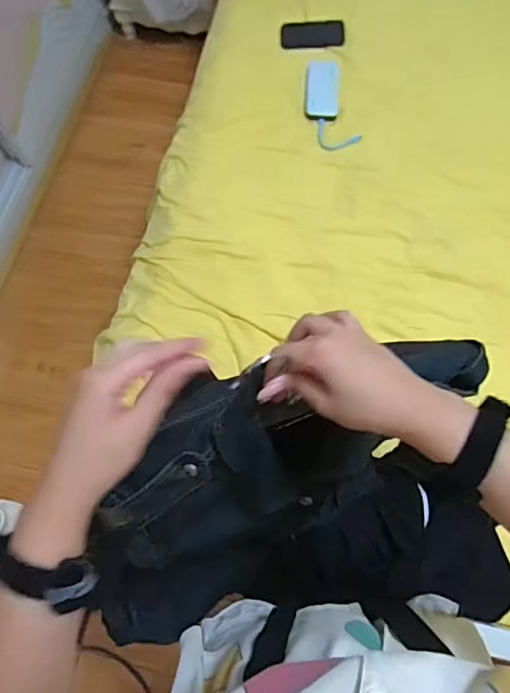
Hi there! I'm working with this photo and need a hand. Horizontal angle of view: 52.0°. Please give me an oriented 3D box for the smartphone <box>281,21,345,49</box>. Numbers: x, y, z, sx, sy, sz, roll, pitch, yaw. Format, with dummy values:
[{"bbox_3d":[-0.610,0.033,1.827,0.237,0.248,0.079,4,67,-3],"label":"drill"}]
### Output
[{"bbox_3d":[0.145,-0.785,1.316,0.155,0.013,0.088,1,70,3],"label":"smartphone"}]

